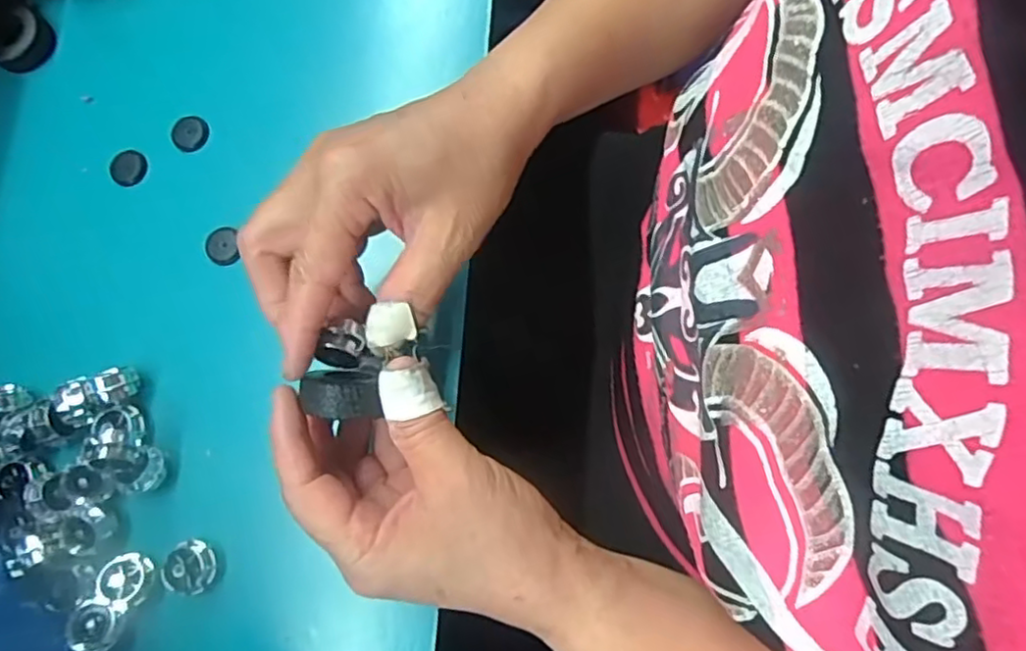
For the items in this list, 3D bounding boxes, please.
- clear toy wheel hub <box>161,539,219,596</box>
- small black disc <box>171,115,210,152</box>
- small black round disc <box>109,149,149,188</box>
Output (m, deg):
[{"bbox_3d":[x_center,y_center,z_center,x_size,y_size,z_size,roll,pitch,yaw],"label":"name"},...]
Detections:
[{"bbox_3d":[-0.160,0.119,0.325,0.025,0.017,0.022,41,81,9],"label":"clear toy wheel hub"},{"bbox_3d":[-0.185,-0.110,0.375,0.021,0.004,0.021,0,78,1],"label":"small black disc"},{"bbox_3d":[-0.221,-0.091,0.377,0.023,0.004,0.021,0,78,1],"label":"small black round disc"}]

